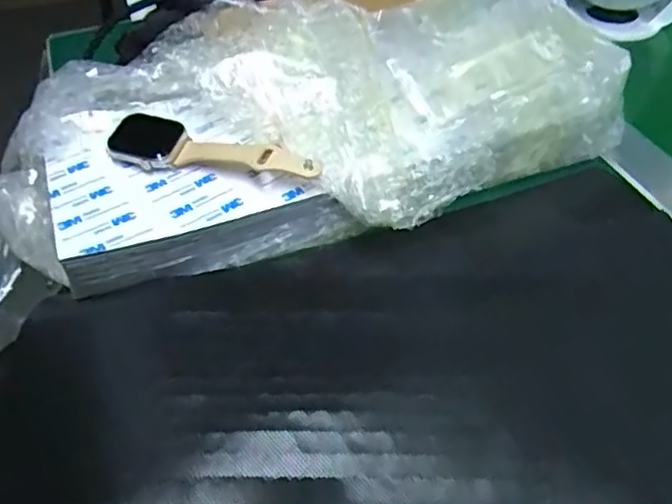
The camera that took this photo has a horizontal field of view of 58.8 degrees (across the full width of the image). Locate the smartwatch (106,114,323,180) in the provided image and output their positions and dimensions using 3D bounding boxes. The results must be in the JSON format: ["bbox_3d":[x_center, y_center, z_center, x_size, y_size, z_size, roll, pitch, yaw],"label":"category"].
[{"bbox_3d":[-0.073,-0.055,0.347,0.131,0.017,0.034,14,50,14],"label":"smartwatch"}]

